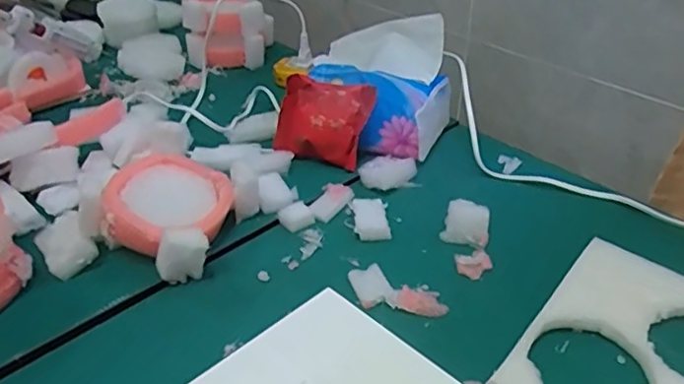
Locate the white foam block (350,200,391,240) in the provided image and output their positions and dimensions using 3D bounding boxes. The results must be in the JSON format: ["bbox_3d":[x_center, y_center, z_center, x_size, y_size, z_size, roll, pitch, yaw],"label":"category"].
[{"bbox_3d":[0.026,0.023,0.555,0.031,0.009,0.052,-2,35,-3],"label":"white foam block"}]

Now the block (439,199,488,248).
[{"bbox_3d":[0.109,0.028,0.538,0.039,0.025,0.032,8,36,12],"label":"block"}]

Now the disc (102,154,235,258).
[{"bbox_3d":[-0.146,0.012,0.533,0.091,0.057,0.108,10,36,14],"label":"disc"}]

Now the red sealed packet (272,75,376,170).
[{"bbox_3d":[-0.021,-0.074,0.627,0.091,0.082,0.030,16,4,10],"label":"red sealed packet"}]

